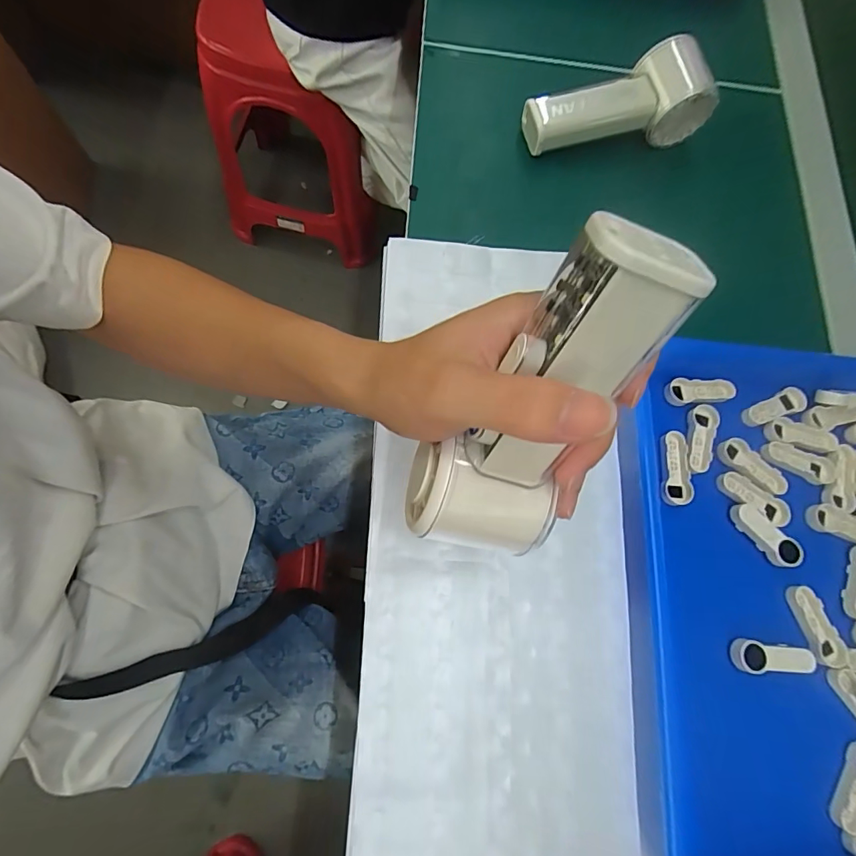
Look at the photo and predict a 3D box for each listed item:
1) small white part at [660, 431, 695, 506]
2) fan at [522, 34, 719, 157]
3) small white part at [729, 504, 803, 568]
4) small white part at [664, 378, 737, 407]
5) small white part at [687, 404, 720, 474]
[{"bbox_3d":[0.172,0.028,0.321,0.019,0.006,0.050,4,74,-5],"label":"small white part"},{"bbox_3d":[0.157,-0.269,0.379,0.147,0.050,0.048,-11,76,-5],"label":"fan"},{"bbox_3d":[0.227,0.073,0.315,0.050,0.014,0.018,44,75,6],"label":"small white part"},{"bbox_3d":[0.199,-0.027,0.342,0.051,0.010,0.019,-5,75,-8],"label":"small white part"},{"bbox_3d":[0.194,0.007,0.328,0.018,0.005,0.051,19,73,-1],"label":"small white part"}]

